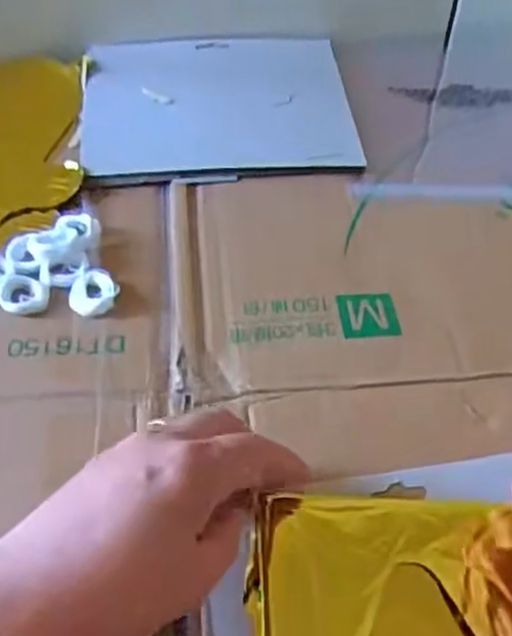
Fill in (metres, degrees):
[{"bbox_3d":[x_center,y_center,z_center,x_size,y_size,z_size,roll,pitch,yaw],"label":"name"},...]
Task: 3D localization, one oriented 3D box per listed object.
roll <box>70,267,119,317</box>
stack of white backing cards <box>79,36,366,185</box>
[{"bbox_3d":[-0.093,-0.014,0.439,0.025,0.008,0.031,11,50,8],"label":"roll"},{"bbox_3d":[-0.029,-0.161,0.571,0.192,0.009,0.170,-4,50,-6],"label":"stack of white backing cards"}]

